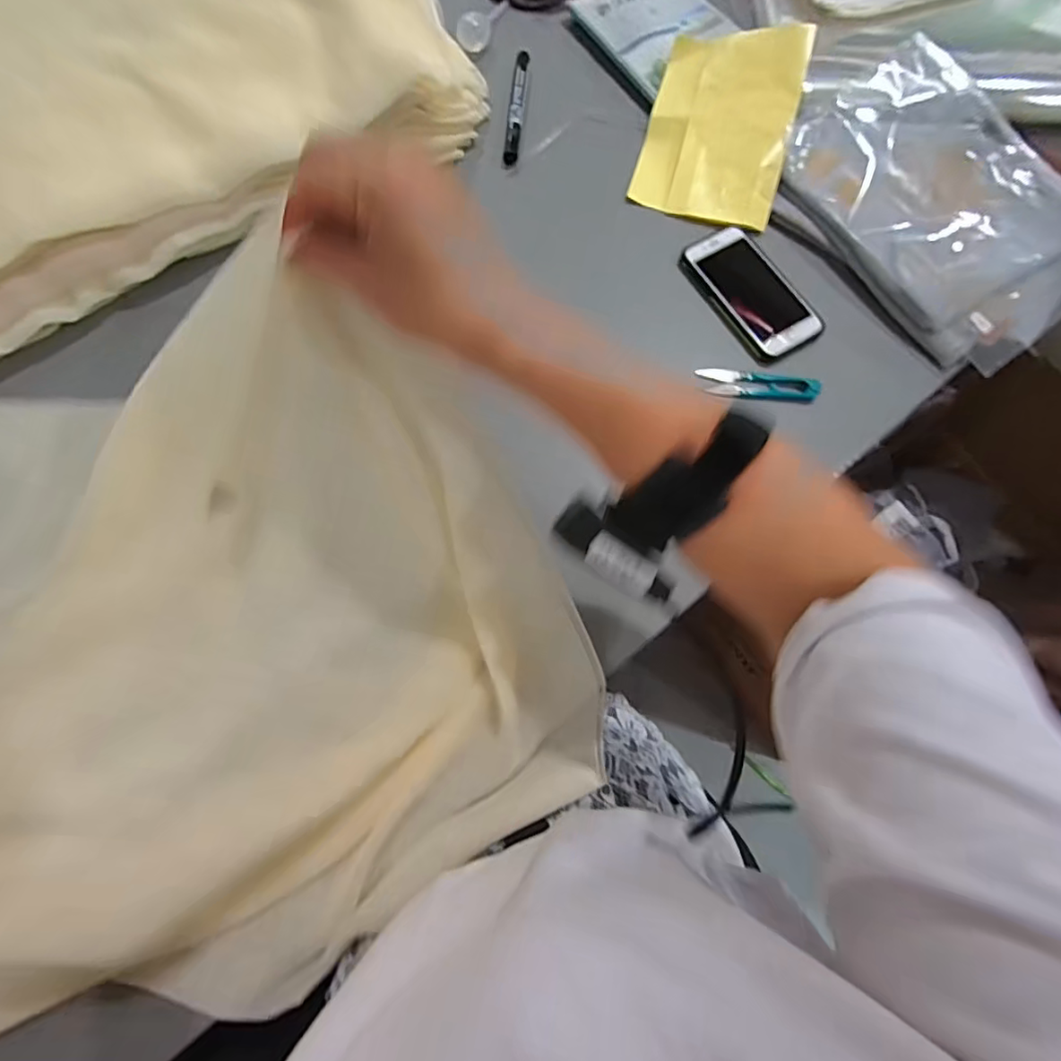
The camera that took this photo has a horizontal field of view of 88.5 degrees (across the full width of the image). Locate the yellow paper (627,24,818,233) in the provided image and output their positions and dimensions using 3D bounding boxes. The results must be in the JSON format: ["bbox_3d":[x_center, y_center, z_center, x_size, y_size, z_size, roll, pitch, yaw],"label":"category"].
[{"bbox_3d":[0.186,-0.401,0.538,0.135,0.011,0.198,14,88,14],"label":"yellow paper"}]

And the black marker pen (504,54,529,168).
[{"bbox_3d":[-0.014,-0.438,0.563,0.015,0.011,0.138,5,74,1],"label":"black marker pen"}]

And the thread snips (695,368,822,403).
[{"bbox_3d":[0.202,-0.130,0.481,0.103,0.011,0.024,6,74,1],"label":"thread snips"}]

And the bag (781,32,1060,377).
[{"bbox_3d":[0.368,-0.308,0.501,0.206,0.055,0.314,-39,78,-11],"label":"bag"}]

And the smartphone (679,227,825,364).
[{"bbox_3d":[0.206,-0.222,0.508,0.072,0.014,0.138,-30,76,-9],"label":"smartphone"}]

